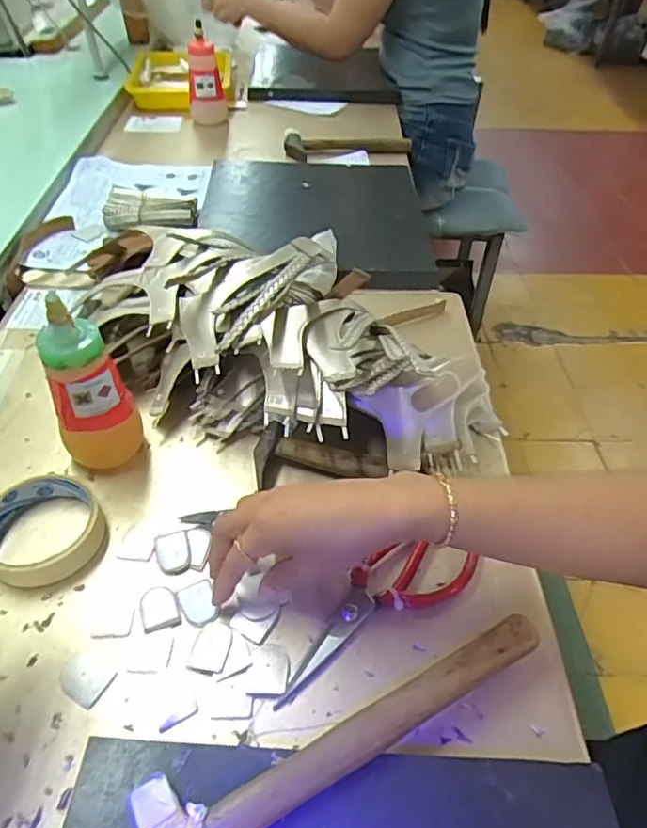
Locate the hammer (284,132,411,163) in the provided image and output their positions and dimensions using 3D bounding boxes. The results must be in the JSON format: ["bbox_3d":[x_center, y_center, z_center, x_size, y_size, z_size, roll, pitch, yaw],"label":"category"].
[{"bbox_3d":[0.042,-0.455,0.973,0.214,0.030,0.075,-8,47,-10],"label":"hammer"}]

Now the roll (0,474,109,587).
[{"bbox_3d":[-0.218,0.088,0.443,0.082,0.024,0.086,1,46,-1],"label":"roll"}]

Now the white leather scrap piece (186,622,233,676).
[{"bbox_3d":[-0.077,0.159,0.393,0.025,0.004,0.035,10,47,7],"label":"white leather scrap piece"}]

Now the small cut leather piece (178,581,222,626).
[{"bbox_3d":[-0.090,0.136,0.412,0.024,0.004,0.031,-25,52,-24],"label":"small cut leather piece"}]

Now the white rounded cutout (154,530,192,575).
[{"bbox_3d":[-0.115,0.106,0.440,0.026,0.004,0.034,-10,48,-12],"label":"white rounded cutout"}]

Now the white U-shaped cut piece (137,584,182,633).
[{"bbox_3d":[-0.118,0.139,0.411,0.027,0.004,0.033,-16,49,-17],"label":"white U-shaped cut piece"}]

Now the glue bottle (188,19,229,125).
[{"bbox_3d":[-0.205,-0.581,0.996,0.060,0.146,0.062,-8,47,-10],"label":"glue bottle"}]

